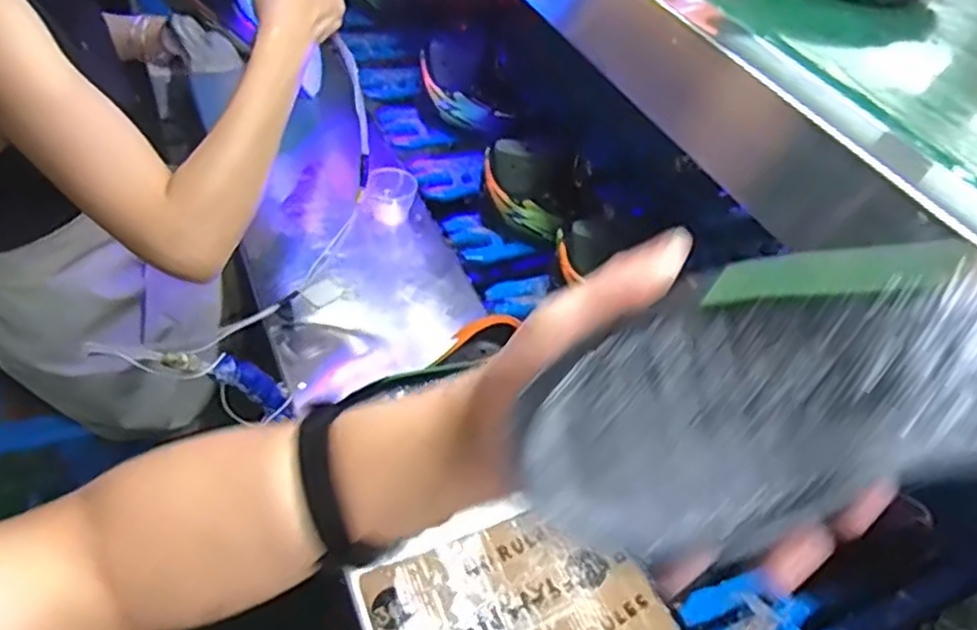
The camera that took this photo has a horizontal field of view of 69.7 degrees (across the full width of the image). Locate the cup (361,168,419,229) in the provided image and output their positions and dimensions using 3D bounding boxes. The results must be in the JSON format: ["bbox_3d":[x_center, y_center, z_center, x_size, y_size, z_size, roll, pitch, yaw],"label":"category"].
[{"bbox_3d":[-0.119,-0.152,0.882,0.050,0.058,0.048,28,51,18],"label":"cup"}]

